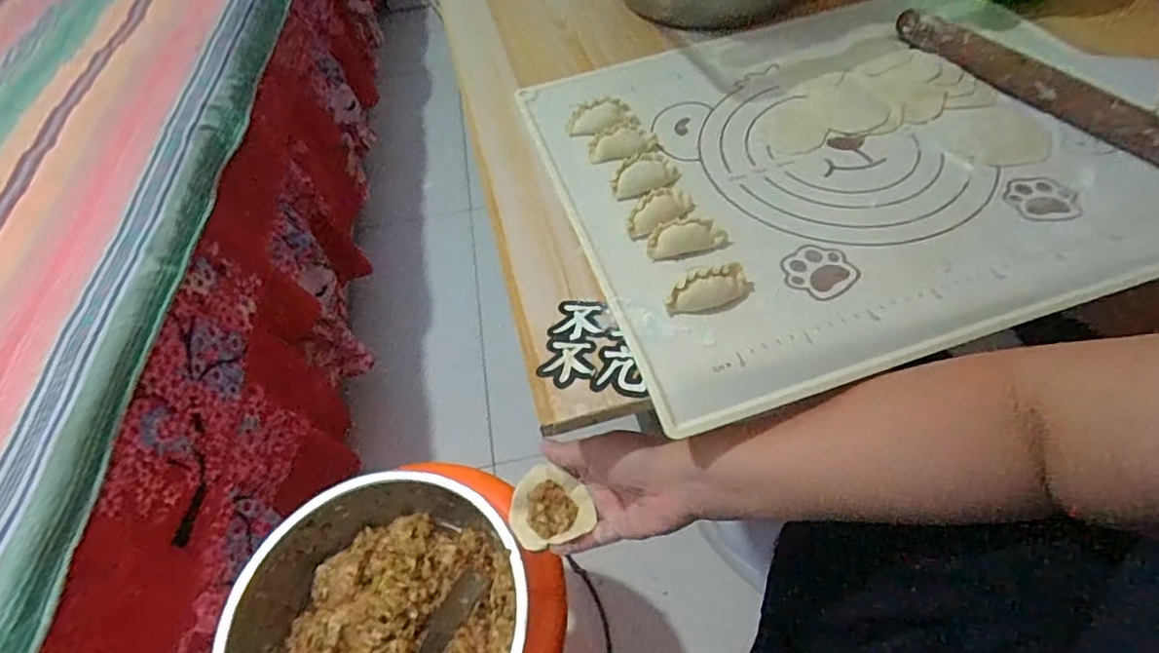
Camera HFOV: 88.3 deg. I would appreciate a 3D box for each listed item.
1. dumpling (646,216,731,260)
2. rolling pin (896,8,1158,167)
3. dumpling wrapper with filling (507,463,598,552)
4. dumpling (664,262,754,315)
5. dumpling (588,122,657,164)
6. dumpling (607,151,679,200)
[{"bbox_3d":[0.080,-0.066,0.442,0.060,0.020,0.019,-8,53,-2],"label":"dumpling"},{"bbox_3d":[0.386,-0.203,0.498,0.035,0.028,0.275,-28,56,-16],"label":"rolling pin"},{"bbox_3d":[-0.024,0.135,0.446,0.058,0.016,0.057,-2,53,3],"label":"dumpling wrapper with filling"},{"bbox_3d":[0.091,-0.025,0.406,0.062,0.021,0.021,-19,54,-10],"label":"dumpling"},{"bbox_3d":[0.037,-0.159,0.516,0.058,0.022,0.021,-7,53,-1],"label":"dumpling"},{"bbox_3d":[0.052,-0.123,0.487,0.056,0.018,0.028,-24,55,-13],"label":"dumpling"}]

